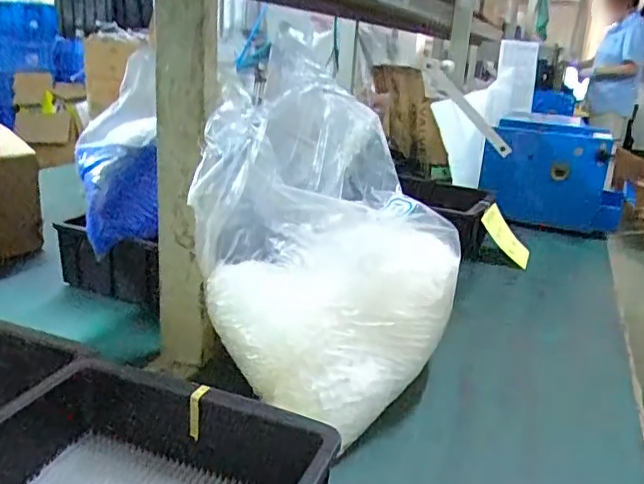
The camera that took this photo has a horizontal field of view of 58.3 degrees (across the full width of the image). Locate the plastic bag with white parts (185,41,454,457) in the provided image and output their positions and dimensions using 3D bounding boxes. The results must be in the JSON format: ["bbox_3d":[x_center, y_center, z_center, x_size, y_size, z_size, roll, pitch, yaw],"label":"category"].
[{"bbox_3d":[-0.001,0.004,0.507,0.186,0.207,0.211,20,24,39],"label":"plastic bag with white parts"}]

